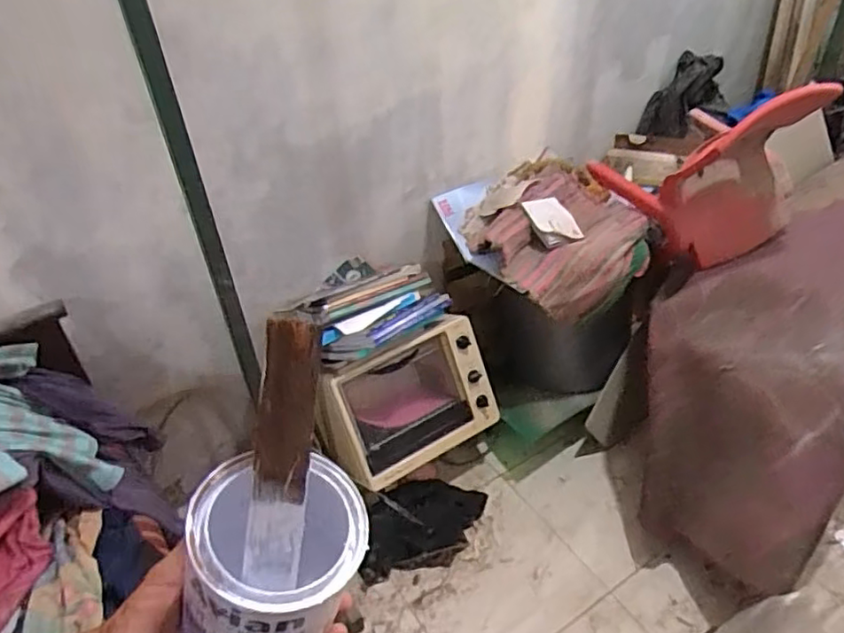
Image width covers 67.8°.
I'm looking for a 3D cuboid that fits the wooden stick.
[{"bbox_3d":[-0.088,0.090,0.395,0.034,0.175,0.009,6,8,-10],"label":"wooden stick"}]

